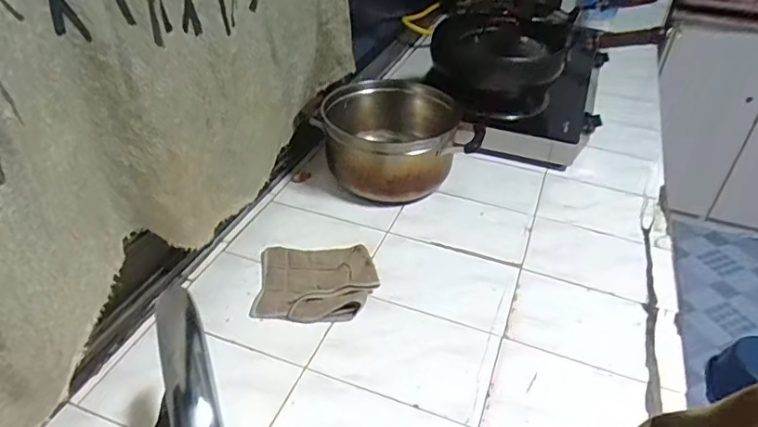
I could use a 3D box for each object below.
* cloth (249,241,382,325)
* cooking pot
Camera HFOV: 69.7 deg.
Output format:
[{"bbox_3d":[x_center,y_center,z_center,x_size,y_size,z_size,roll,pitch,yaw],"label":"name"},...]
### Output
[{"bbox_3d":[-0.091,0.099,0.791,0.168,0.023,0.137,3,37,0],"label":"cloth"},{"bbox_3d":[0.032,-0.135,0.993,0.271,0.142,0.231,5,37,2],"label":"cooking pot"}]

